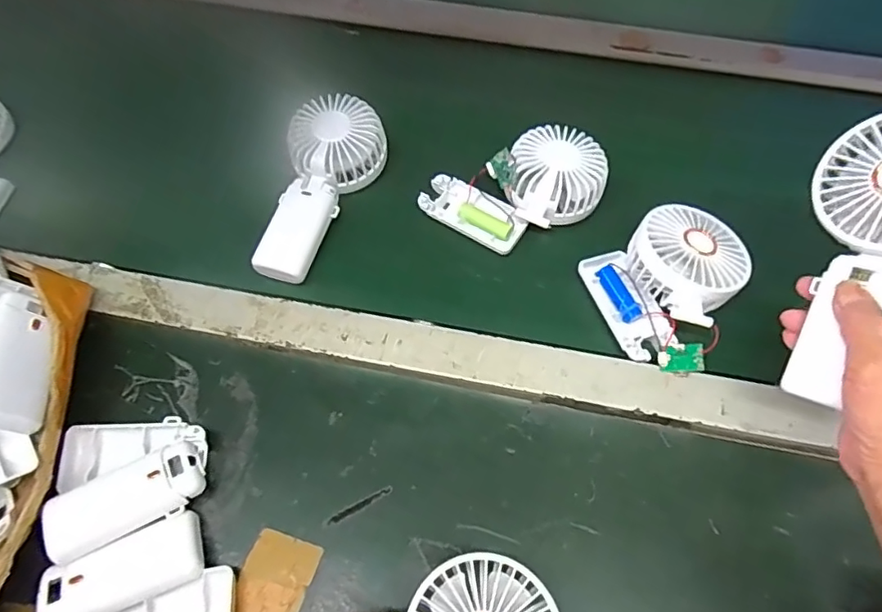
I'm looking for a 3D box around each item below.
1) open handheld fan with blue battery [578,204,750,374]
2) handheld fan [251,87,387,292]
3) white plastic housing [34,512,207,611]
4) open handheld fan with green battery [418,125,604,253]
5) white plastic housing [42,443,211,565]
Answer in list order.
[{"bbox_3d":[0.174,-0.023,0.436,0.107,0.054,0.122,30,67,15],"label":"open handheld fan with blue battery"},{"bbox_3d":[-0.109,-0.102,0.487,0.077,0.040,0.179,16,72,11],"label":"handheld fan"},{"bbox_3d":[-0.198,0.169,0.347,0.093,0.021,0.040,-22,65,-10],"label":"white plastic housing"},{"bbox_3d":[0.067,-0.099,0.489,0.154,0.062,0.084,-19,64,-9],"label":"open handheld fan with green battery"},{"bbox_3d":[-0.205,0.124,0.359,0.093,0.013,0.043,-27,65,-12],"label":"white plastic housing"}]

